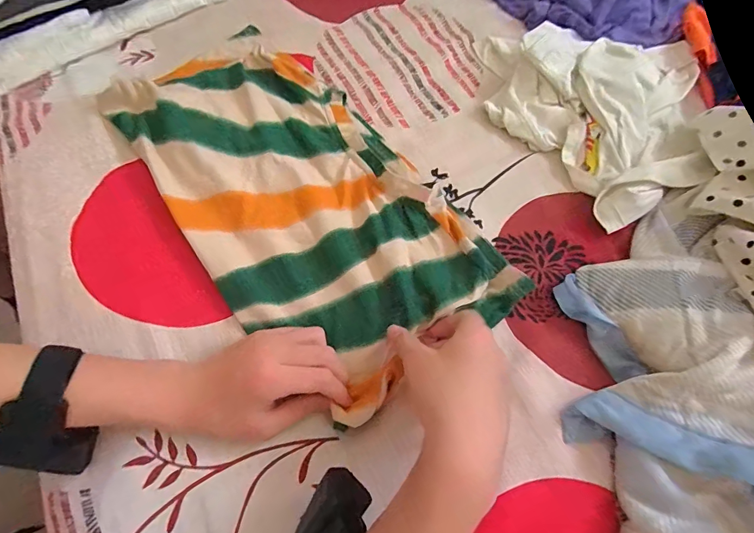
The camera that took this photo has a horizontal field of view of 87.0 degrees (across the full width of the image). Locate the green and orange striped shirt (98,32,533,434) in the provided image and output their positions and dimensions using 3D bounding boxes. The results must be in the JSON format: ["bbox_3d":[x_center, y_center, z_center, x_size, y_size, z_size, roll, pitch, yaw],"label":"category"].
[{"bbox_3d":[-0.092,-0.091,0.428,0.236,0.027,0.478,-35,72,-17],"label":"green and orange striped shirt"}]

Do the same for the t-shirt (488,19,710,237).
[{"bbox_3d":[0.282,-0.221,0.494,0.265,0.051,0.305,-30,70,-15],"label":"t-shirt"}]

